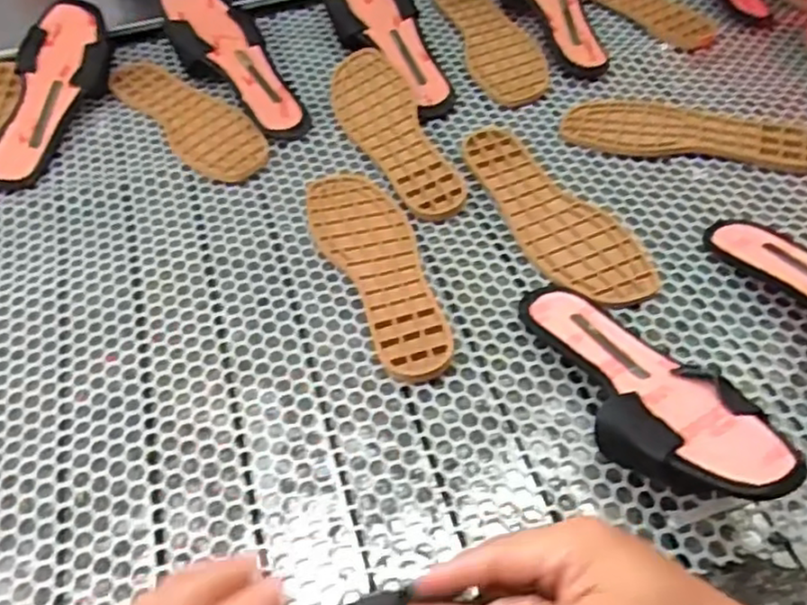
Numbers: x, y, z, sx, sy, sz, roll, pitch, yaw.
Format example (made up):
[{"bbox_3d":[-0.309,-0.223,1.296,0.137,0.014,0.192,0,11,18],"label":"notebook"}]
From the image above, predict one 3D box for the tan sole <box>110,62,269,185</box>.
[{"bbox_3d":[-0.238,-0.209,0.760,0.084,0.015,0.252,-36,58,-22],"label":"tan sole"}]

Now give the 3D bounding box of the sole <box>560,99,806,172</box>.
[{"bbox_3d":[0.300,-0.181,0.712,0.256,0.009,0.092,8,53,10],"label":"sole"}]

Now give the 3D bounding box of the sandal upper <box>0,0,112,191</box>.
[{"bbox_3d":[-0.394,-0.229,0.760,0.096,0.046,0.248,6,68,8],"label":"sandal upper"}]

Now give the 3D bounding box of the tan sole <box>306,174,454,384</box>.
[{"bbox_3d":[-0.021,-0.040,0.614,0.081,0.013,0.258,-20,53,-12],"label":"tan sole"}]

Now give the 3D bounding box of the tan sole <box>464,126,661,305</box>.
[{"bbox_3d":[0.137,-0.089,0.649,0.083,0.010,0.249,-22,54,-13],"label":"tan sole"}]

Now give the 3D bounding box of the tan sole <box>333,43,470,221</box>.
[{"bbox_3d":[-0.012,-0.184,0.721,0.078,0.029,0.248,-20,53,-12],"label":"tan sole"}]

